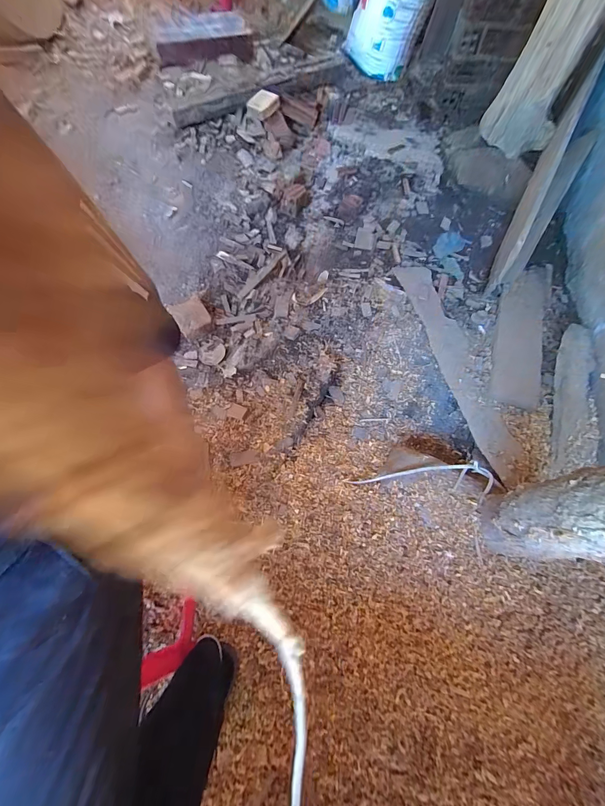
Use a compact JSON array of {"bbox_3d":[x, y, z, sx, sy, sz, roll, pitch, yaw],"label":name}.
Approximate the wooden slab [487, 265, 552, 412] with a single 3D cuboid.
[{"bbox_3d":[0.698,-0.238,1.035,0.137,0.037,0.595,22,67,9],"label":"wooden slab"}]

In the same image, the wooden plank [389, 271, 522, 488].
[{"bbox_3d":[0.458,-0.134,0.983,0.125,0.029,0.740,-10,65,-12],"label":"wooden plank"}]

